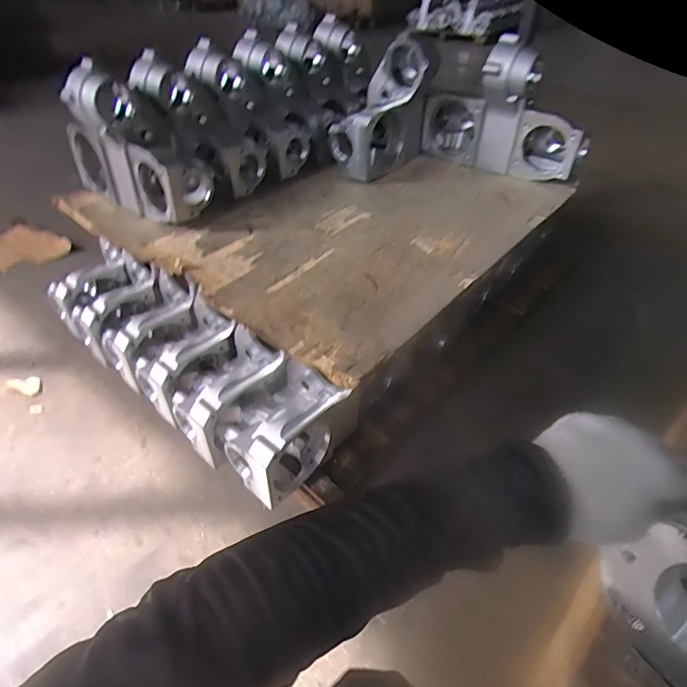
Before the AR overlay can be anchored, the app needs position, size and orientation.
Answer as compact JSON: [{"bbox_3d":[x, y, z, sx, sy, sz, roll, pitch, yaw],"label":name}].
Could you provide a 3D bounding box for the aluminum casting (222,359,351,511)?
[{"bbox_3d":[-0.127,0.189,0.972,0.228,0.194,0.154,-32,51,-29],"label":"aluminum casting"}]

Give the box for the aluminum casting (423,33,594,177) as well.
[{"bbox_3d":[0.449,-0.652,1.287,0.452,0.305,0.167,25,49,26],"label":"aluminum casting"}]

